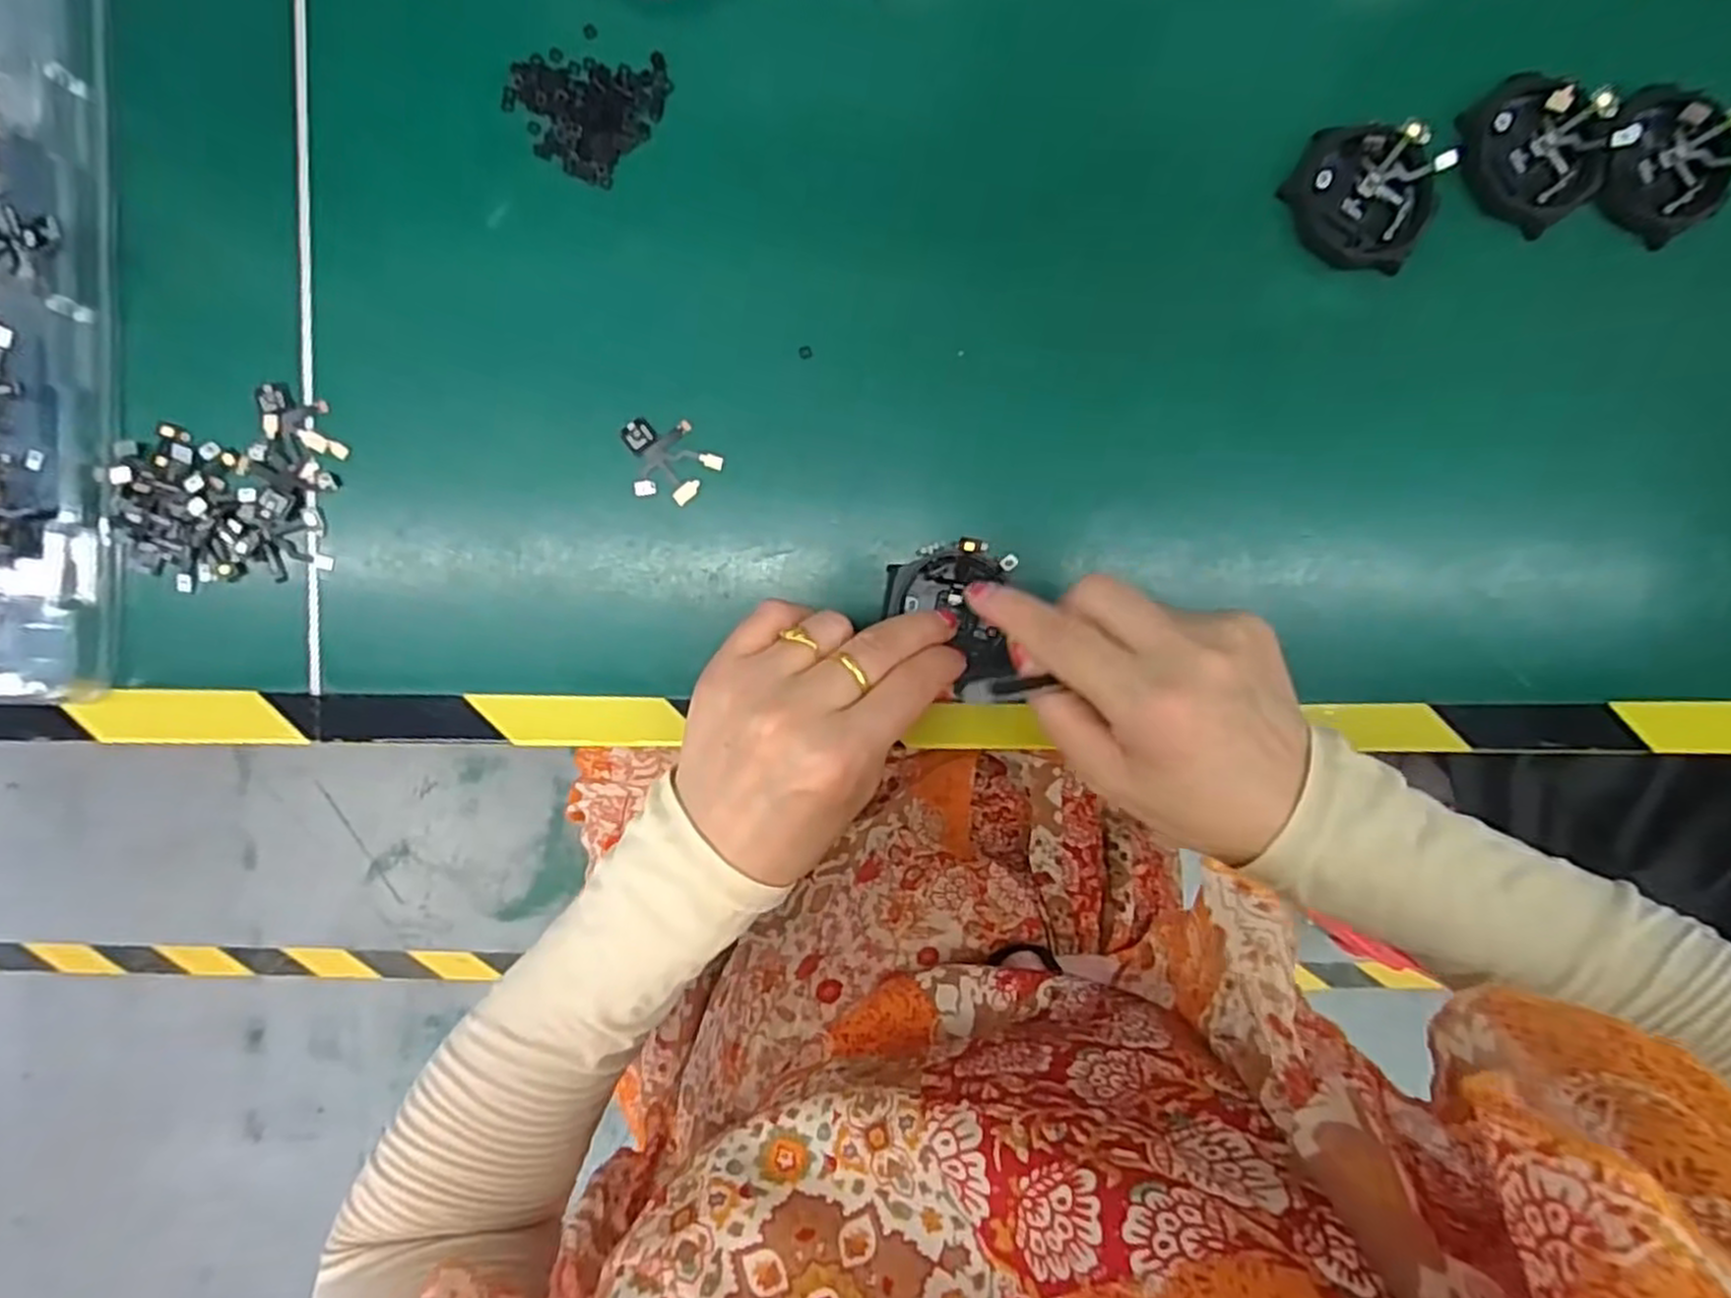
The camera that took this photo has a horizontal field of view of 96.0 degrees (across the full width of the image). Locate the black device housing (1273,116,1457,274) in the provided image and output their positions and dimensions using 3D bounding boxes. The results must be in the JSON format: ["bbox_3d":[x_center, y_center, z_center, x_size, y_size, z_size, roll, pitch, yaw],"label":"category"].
[{"bbox_3d":[0.188,-0.169,0.291,0.053,0.012,0.048,1,93,-3],"label":"black device housing"}]

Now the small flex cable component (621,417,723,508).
[{"bbox_3d":[-0.076,-0.071,0.292,0.035,0.004,0.031,44,90,-4],"label":"small flex cable component"}]

